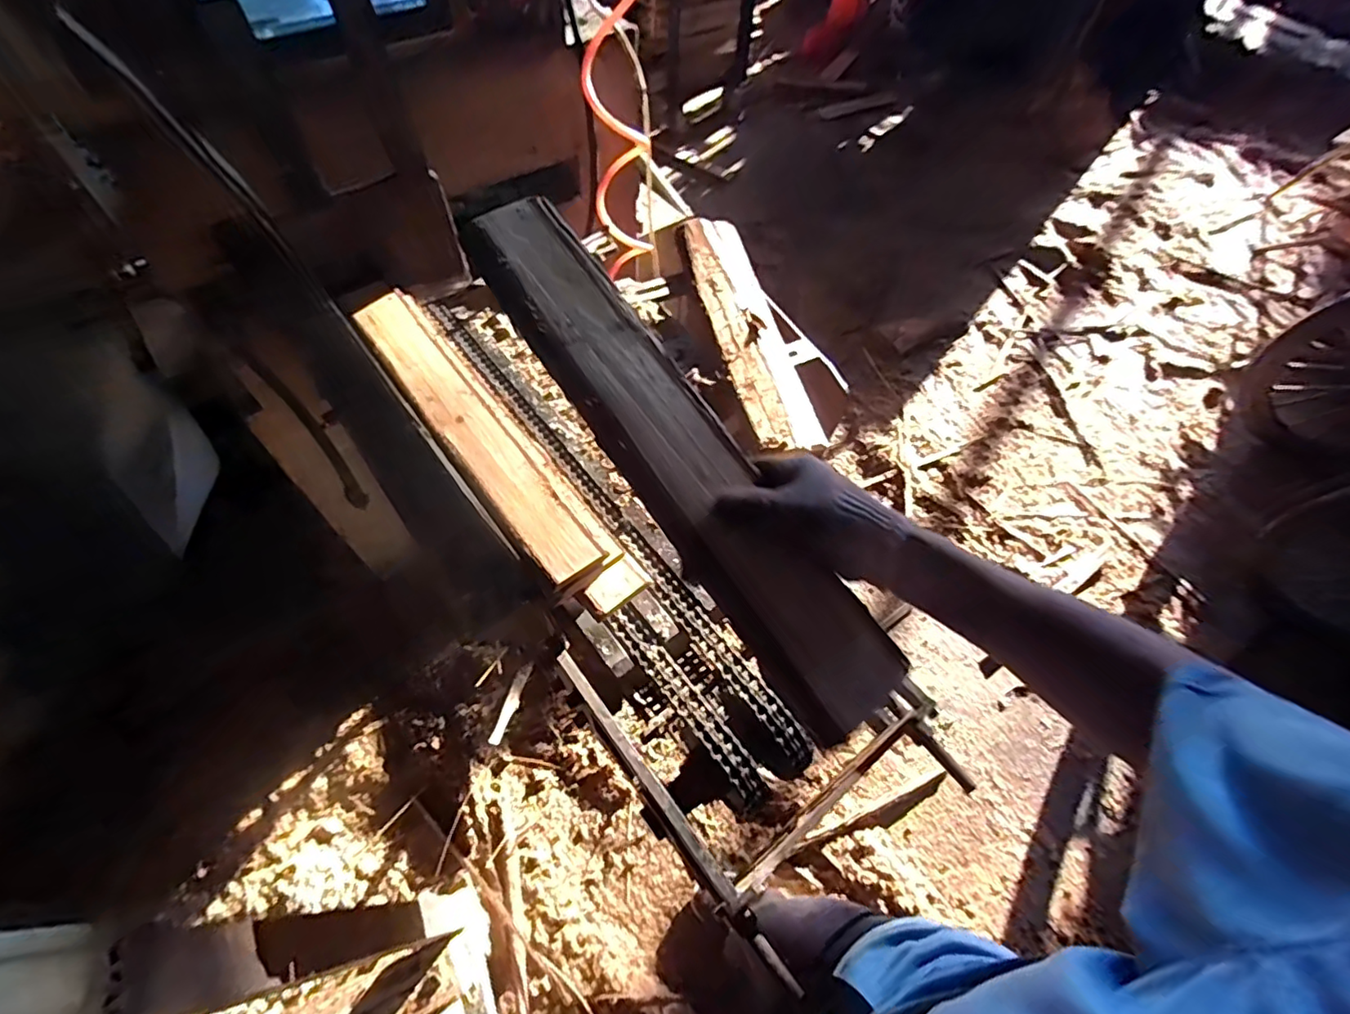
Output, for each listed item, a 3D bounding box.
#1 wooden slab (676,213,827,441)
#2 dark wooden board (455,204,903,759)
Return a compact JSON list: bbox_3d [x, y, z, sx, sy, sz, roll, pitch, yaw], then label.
[{"bbox_3d":[0.101,-0.271,0.854,0.100,0.029,0.477,-10,60,-9],"label":"wooden slab"},{"bbox_3d":[0.004,-0.044,0.459,0.095,0.022,0.480,-34,85,-20],"label":"dark wooden board"}]

